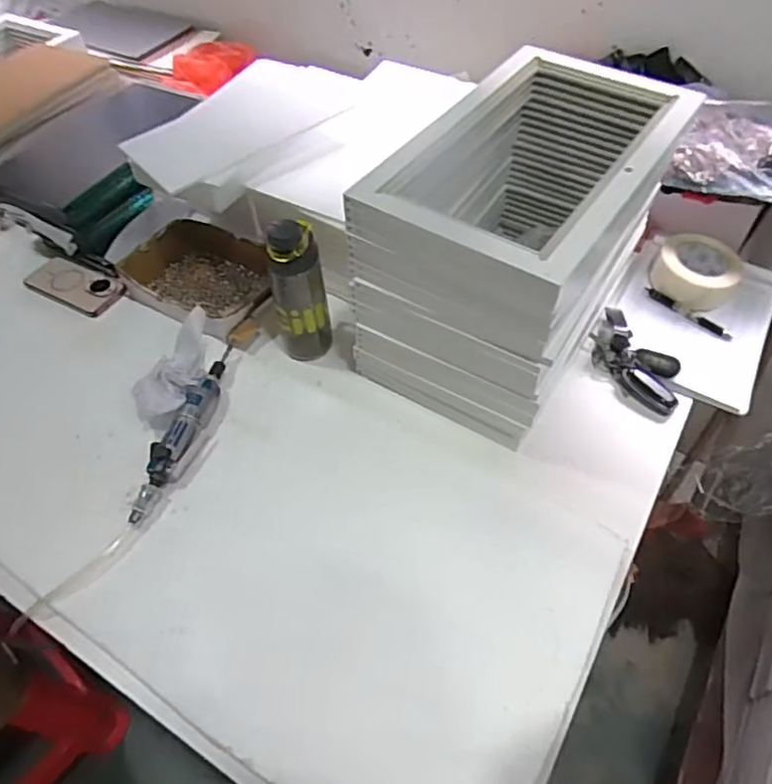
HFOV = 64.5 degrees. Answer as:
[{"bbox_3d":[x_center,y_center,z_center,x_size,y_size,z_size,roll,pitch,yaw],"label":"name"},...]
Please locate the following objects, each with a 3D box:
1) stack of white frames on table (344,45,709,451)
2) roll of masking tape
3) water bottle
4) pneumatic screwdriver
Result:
[{"bbox_3d":[0.181,-0.211,0.842,0.261,0.322,0.433,27,57,22],"label":"stack of white frames on table"},{"bbox_3d":[0.498,-0.197,0.984,0.123,0.055,0.123,-1,51,1],"label":"roll of masking tape"},{"bbox_3d":[-0.122,-0.140,0.867,0.080,0.216,0.063,-12,52,-7],"label":"water bottle"},{"bbox_3d":[-0.267,0.043,0.818,0.047,0.041,0.287,12,53,11],"label":"pneumatic screwdriver"}]

